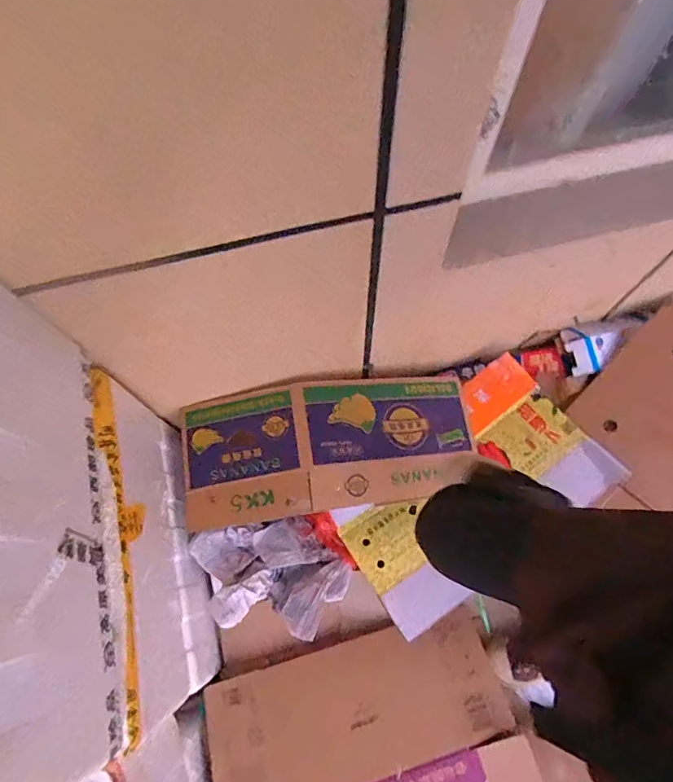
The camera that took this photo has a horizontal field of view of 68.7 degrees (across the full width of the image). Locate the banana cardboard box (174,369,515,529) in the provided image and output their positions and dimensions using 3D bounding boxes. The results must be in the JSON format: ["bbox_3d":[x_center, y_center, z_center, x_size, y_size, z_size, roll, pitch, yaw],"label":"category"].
[{"bbox_3d":[-0.004,0.123,1.160,0.689,0.143,0.296,-11,71,-2],"label":"banana cardboard box"}]

